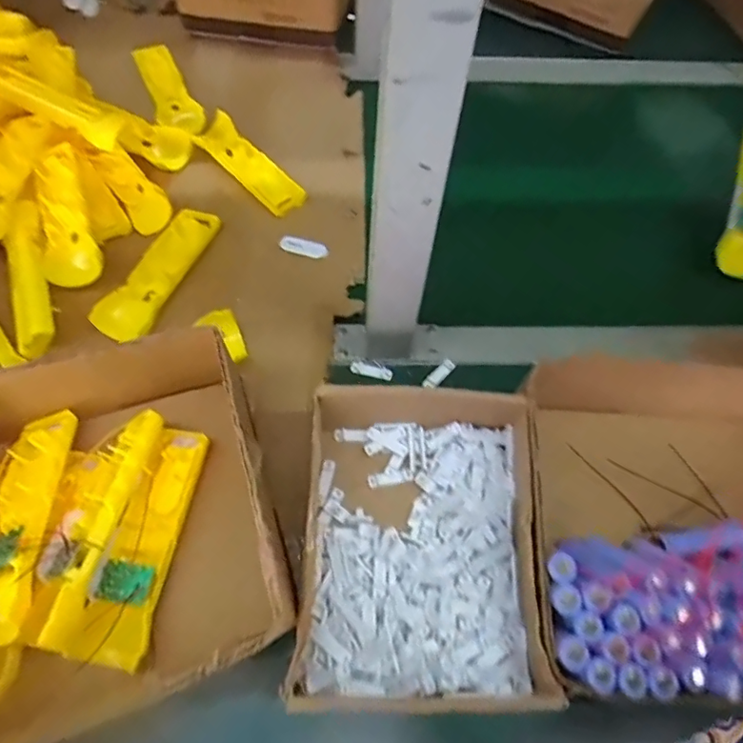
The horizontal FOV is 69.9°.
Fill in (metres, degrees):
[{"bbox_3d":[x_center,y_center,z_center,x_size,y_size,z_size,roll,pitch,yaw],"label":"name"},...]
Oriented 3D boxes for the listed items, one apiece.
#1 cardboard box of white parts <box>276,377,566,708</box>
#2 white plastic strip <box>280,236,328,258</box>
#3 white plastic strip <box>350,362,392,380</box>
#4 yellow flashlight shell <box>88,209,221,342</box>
[{"bbox_3d":[0.034,0.114,0.386,0.165,0.064,0.221,3,61,-3],"label":"cardboard box of white parts"},{"bbox_3d":[-0.070,-0.130,0.555,0.049,0.005,0.017,14,61,4],"label":"white plastic strip"},{"bbox_3d":[0.000,-0.001,0.493,0.039,0.005,0.009,12,61,3],"label":"white plastic strip"},{"bbox_3d":[-0.201,-0.098,0.507,0.045,0.015,0.158,21,61,8],"label":"yellow flashlight shell"}]

